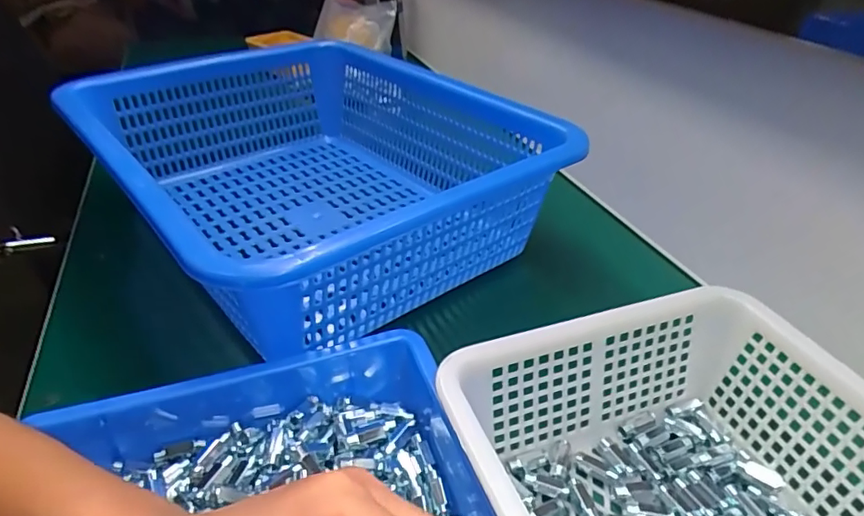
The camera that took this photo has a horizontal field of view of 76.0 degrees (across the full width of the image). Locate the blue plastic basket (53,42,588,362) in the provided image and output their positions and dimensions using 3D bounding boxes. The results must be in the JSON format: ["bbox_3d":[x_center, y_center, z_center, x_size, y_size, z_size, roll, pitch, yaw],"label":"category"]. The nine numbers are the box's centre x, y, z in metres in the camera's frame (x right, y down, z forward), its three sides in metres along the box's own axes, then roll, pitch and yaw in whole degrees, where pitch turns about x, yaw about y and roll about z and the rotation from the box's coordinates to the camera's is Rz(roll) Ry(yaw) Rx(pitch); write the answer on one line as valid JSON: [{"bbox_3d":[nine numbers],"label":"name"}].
[{"bbox_3d":[-0.113,-0.088,0.584,0.324,0.149,0.452,-29,45,-34],"label":"blue plastic basket"}]

